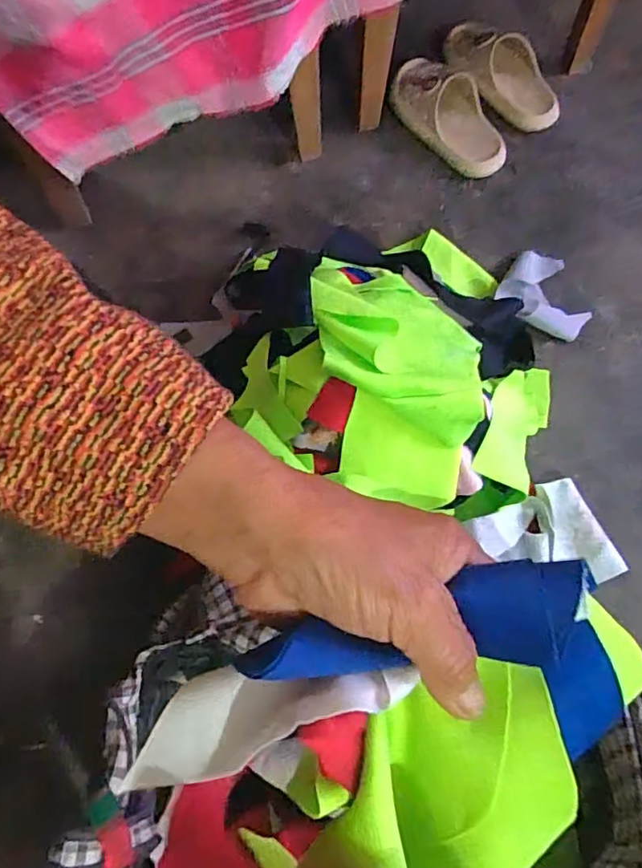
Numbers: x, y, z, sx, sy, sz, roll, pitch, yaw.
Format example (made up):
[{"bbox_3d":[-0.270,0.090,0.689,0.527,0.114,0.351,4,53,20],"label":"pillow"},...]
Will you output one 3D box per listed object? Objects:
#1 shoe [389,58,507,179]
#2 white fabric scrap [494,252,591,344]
[{"bbox_3d":[0.187,-0.474,0.866,0.094,0.067,0.216,-42,74,-14],"label":"shoe"},{"bbox_3d":[0.303,-0.187,0.775,0.120,0.038,0.122,0,69,1],"label":"white fabric scrap"}]

